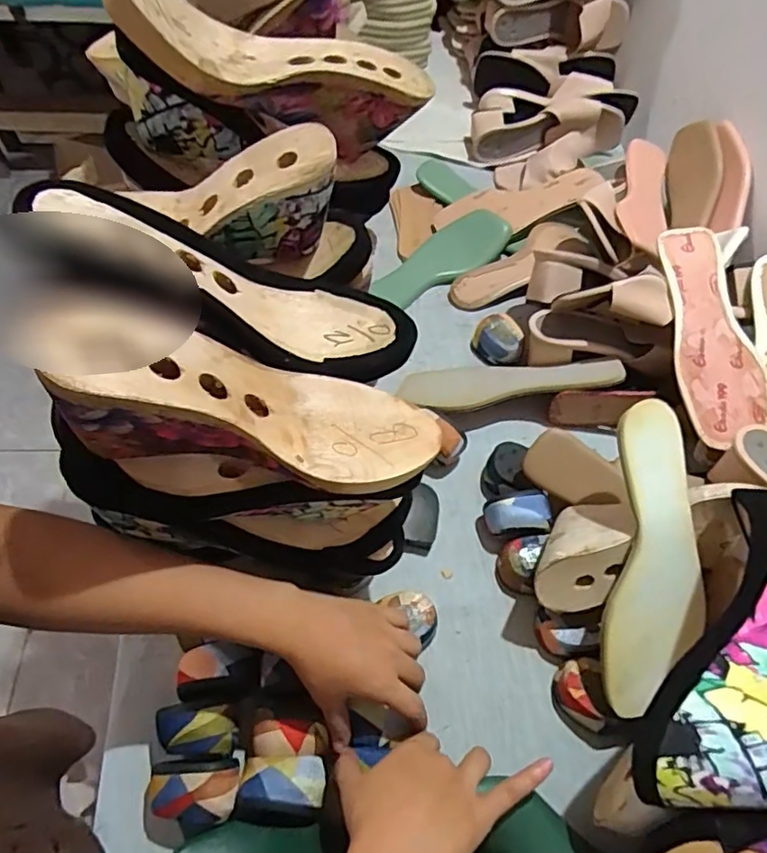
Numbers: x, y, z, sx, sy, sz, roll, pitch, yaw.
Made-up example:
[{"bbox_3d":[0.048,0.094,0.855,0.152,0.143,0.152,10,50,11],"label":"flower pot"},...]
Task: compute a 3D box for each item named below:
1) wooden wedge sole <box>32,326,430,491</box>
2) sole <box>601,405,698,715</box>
[{"bbox_3d":[-0.079,-0.001,0.352,0.227,0.071,0.083,8,51,-37],"label":"wooden wedge sole"},{"bbox_3d":[0.217,0.105,0.471,0.070,0.015,0.241,5,86,-1],"label":"sole"}]

